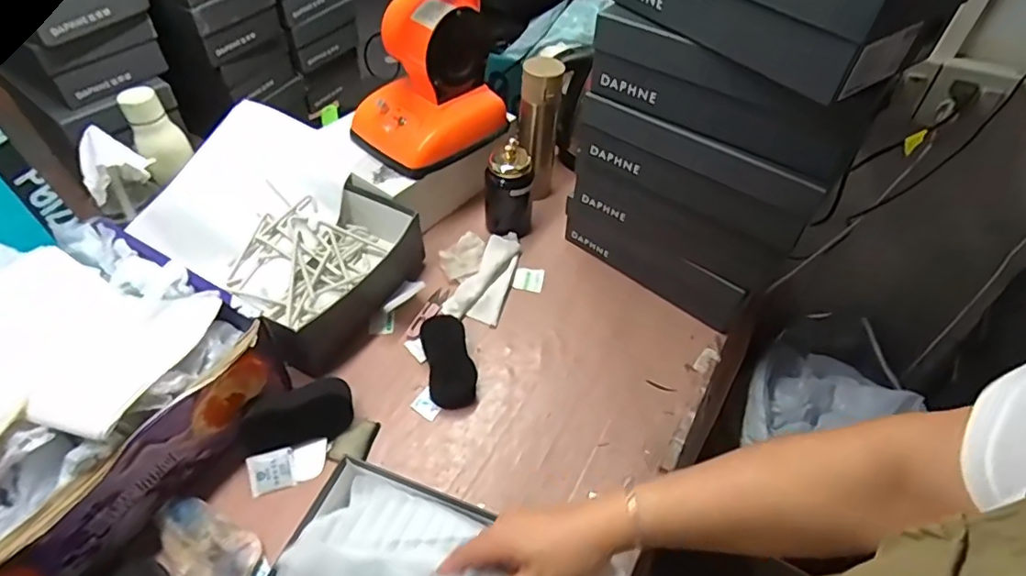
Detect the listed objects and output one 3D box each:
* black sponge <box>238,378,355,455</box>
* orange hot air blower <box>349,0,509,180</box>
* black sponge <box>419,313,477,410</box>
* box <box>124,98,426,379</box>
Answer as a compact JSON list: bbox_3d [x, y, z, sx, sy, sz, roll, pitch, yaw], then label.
[{"bbox_3d":[-0.258,0.156,0.676,0.123,0.068,0.030,-14,16,-15],"label":"black sponge"},{"bbox_3d":[-0.138,-0.324,0.855,0.173,0.203,0.200,32,54,24],"label":"orange hot air blower"},{"bbox_3d":[-0.088,0.095,0.752,0.059,0.021,0.130,-12,64,-13],"label":"black sponge"},{"bbox_3d":[-0.335,-0.098,0.843,0.364,0.131,0.311,26,52,19],"label":"box"}]

